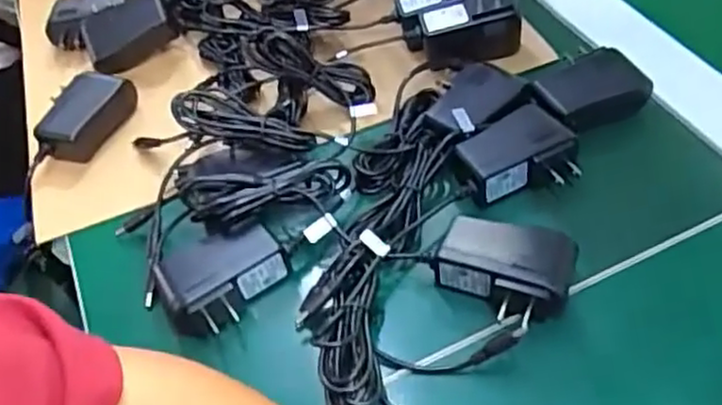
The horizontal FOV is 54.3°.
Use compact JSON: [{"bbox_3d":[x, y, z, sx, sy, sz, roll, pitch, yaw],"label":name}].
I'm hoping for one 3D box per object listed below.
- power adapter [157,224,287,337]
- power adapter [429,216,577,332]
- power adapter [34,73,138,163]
[{"bbox_3d":[-0.080,0.041,0.409,0.069,0.025,0.053,-25,51,-15],"label":"power adapter"},{"bbox_3d":[0.078,0.038,0.389,0.073,0.035,0.047,18,53,20],"label":"power adapter"},{"bbox_3d":[-0.205,-0.065,0.523,0.045,0.025,0.072,17,52,20],"label":"power adapter"}]

